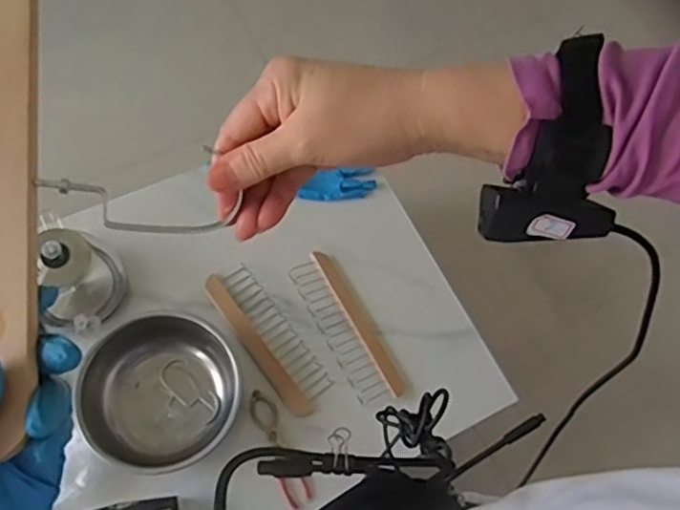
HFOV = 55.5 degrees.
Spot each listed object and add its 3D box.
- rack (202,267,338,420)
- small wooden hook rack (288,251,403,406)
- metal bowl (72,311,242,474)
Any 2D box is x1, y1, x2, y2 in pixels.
[{"bbox_3d":[-0.113,0.130,1.024,0.079,0.029,0.253,-36,74,-14],"label":"rack"},{"bbox_3d":[0.007,0.116,1.038,0.070,0.021,0.254,-27,72,-12],"label":"small wooden hook rack"},{"bbox_3d":[-0.258,0.199,0.938,0.210,0.085,0.197,1,69,-1],"label":"metal bowl"}]

